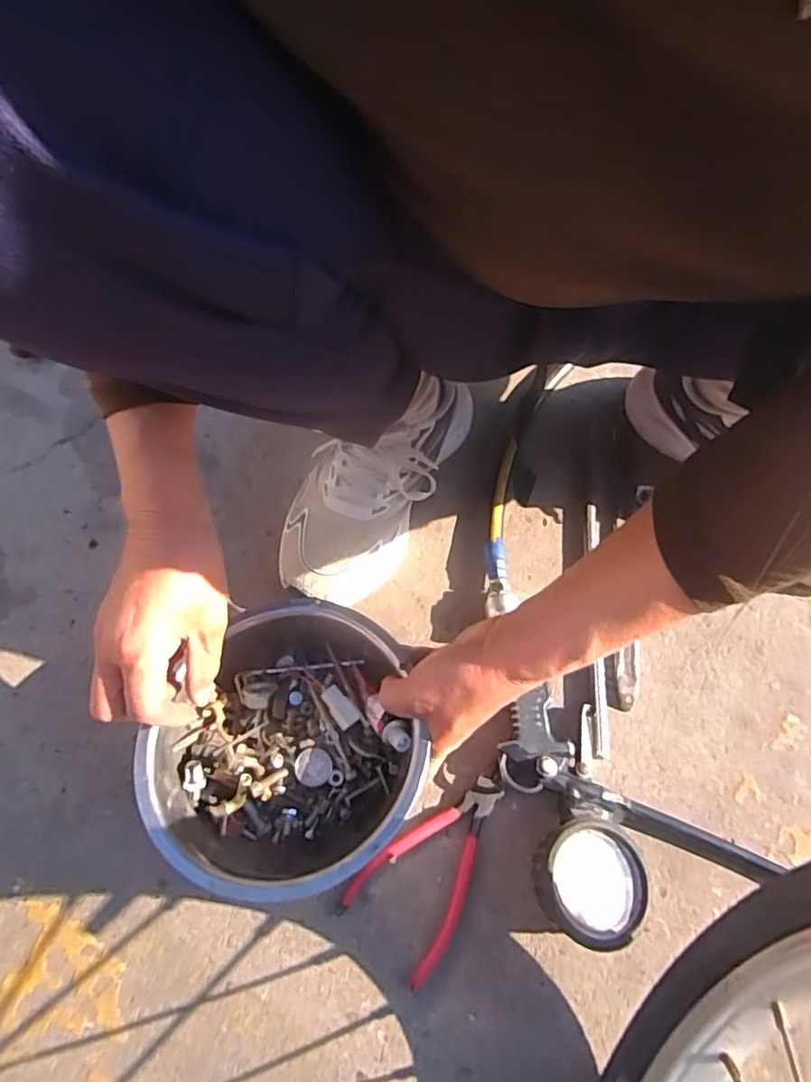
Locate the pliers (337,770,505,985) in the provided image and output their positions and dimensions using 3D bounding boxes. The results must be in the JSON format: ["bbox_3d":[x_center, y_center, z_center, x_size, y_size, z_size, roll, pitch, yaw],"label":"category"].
[{"bbox_3d":[0.024,0.227,0.424,0.074,0.012,0.131,41,70,17],"label":"pliers"}]

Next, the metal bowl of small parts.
[{"bbox_3d":[-0.076,0.136,0.413,0.171,0.077,0.179,32,68,14],"label":"metal bowl of small parts"}]

